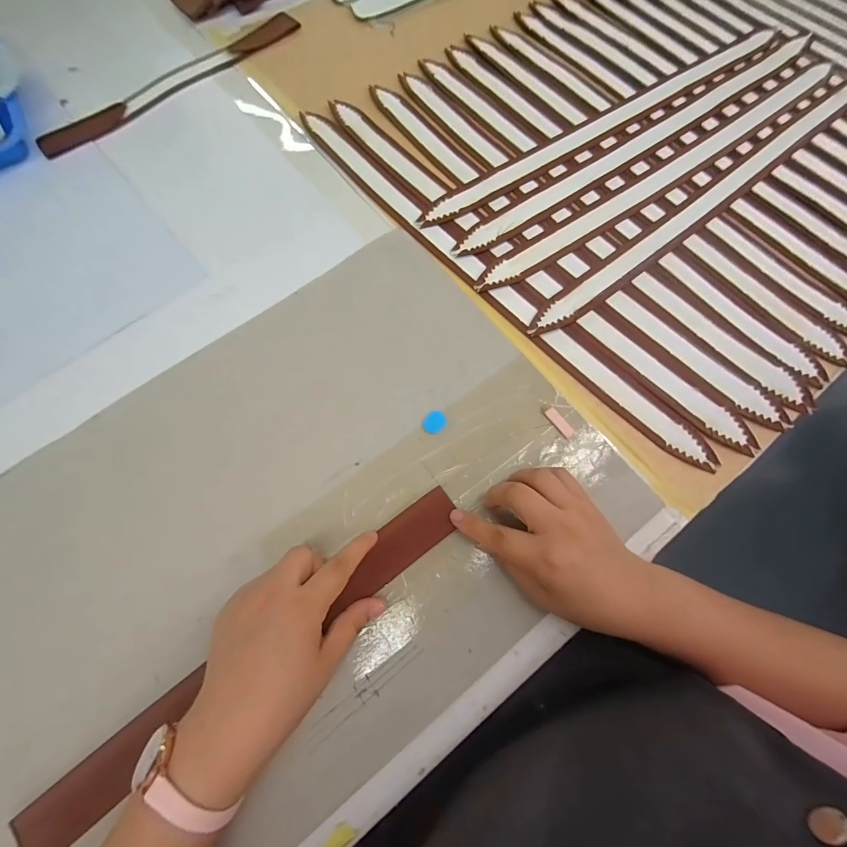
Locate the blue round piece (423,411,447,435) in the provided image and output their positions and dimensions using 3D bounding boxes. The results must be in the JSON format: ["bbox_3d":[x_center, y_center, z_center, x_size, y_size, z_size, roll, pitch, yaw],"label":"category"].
[{"bbox_3d":[0.010,-0.001,0.341,0.018,0.004,0.021,30,74,9],"label":"blue round piece"}]

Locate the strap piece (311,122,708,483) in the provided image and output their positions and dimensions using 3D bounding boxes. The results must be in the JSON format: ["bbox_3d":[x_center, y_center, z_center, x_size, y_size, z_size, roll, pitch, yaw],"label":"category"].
[{"bbox_3d":[0.054,-0.157,0.390,0.039,0.004,0.543,-41,76,-13],"label":"strap piece"}]

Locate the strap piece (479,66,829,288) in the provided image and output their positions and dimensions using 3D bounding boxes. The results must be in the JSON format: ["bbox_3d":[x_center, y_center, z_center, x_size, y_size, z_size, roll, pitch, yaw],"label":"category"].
[{"bbox_3d":[0.283,-0.285,0.431,0.545,0.009,0.037,-34,74,-11],"label":"strap piece"}]

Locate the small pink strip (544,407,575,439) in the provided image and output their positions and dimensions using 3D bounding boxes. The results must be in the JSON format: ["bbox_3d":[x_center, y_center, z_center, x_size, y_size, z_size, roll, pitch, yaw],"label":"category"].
[{"bbox_3d":[0.120,-0.001,0.340,0.009,0.004,0.031,-34,75,-11],"label":"small pink strip"}]

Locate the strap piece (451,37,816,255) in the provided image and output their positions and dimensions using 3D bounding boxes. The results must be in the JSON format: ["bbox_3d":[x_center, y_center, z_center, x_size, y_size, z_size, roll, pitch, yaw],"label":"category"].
[{"bbox_3d":[0.262,-0.330,0.448,0.553,0.005,0.034,-34,75,-11],"label":"strap piece"}]

